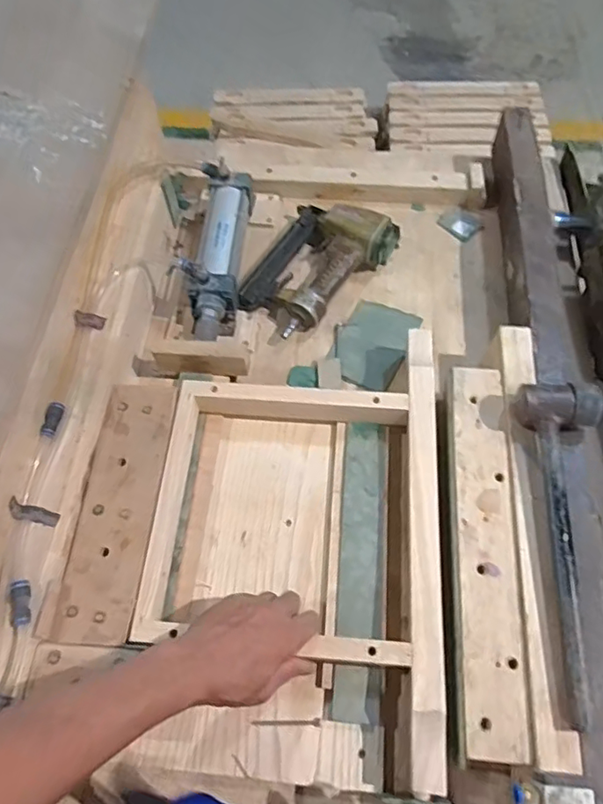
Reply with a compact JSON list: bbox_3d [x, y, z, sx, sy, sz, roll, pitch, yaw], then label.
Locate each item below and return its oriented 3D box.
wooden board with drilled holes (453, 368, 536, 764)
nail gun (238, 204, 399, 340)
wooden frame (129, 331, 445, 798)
[{"bbox_3d":[0.193,0.139,0.572,0.065,0.010,0.384,5,63,3],"label":"wooden board with drilled holes"},{"bbox_3d":[0.021,-0.189,0.791,0.156,0.060,0.214,28,66,11],"label":"nail gun"},{"bbox_3d":[-0.007,0.126,0.608,0.299,0.058,0.457,5,64,1],"label":"wooden frame"}]

